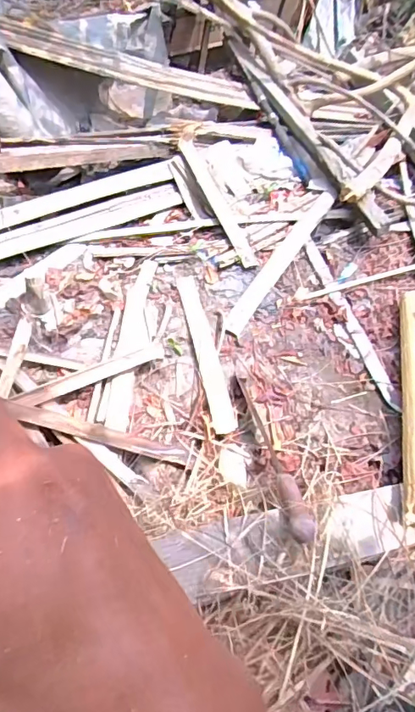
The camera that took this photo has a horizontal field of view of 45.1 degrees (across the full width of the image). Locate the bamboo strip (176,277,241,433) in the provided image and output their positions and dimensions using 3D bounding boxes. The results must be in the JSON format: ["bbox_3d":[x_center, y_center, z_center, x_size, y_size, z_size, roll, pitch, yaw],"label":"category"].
[{"bbox_3d":[-0.006,-0.025,1.019,0.044,0.014,0.425,-9,48,-8],"label":"bamboo strip"}]

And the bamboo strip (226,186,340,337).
[{"bbox_3d":[0.191,-0.251,1.218,0.047,0.016,0.577,26,54,16],"label":"bamboo strip"}]

